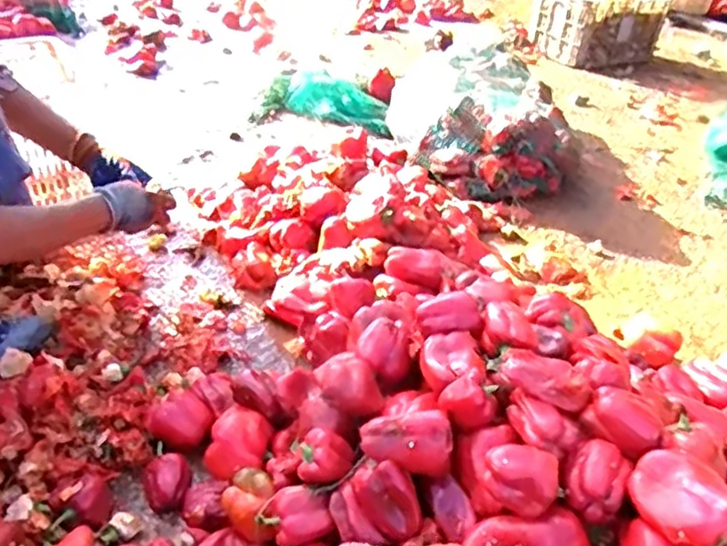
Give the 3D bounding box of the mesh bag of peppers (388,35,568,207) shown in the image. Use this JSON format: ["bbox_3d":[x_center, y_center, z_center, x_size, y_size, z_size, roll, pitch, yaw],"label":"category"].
[{"bbox_3d":[0.208,-0.294,1.266,0.253,0.224,0.321,-4,33,-15],"label":"mesh bag of peppers"}]

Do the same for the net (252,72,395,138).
[{"bbox_3d":[-0.075,-0.351,1.349,0.267,0.089,0.075,6,32,1],"label":"net"}]

